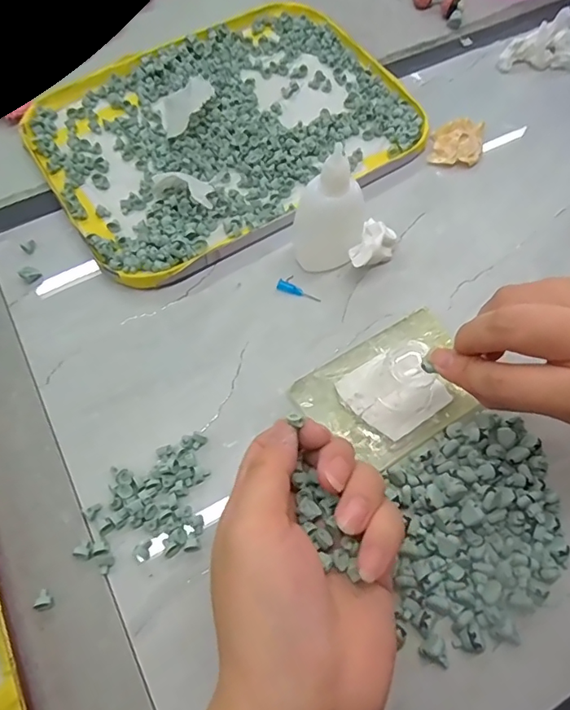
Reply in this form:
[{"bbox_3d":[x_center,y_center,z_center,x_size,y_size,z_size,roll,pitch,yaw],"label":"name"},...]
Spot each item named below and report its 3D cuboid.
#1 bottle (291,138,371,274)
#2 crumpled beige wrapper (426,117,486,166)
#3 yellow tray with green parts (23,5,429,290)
[{"bbox_3d":[0.031,-0.096,0.298,0.042,0.079,0.052,12,65,3],"label":"bottle"},{"bbox_3d":[0.133,-0.165,0.374,0.037,0.010,0.042,10,65,3],"label":"crumpled beige wrapper"},{"bbox_3d":[-0.043,-0.178,0.369,0.271,0.020,0.200,-30,70,-15],"label":"yellow tray with green parts"}]

